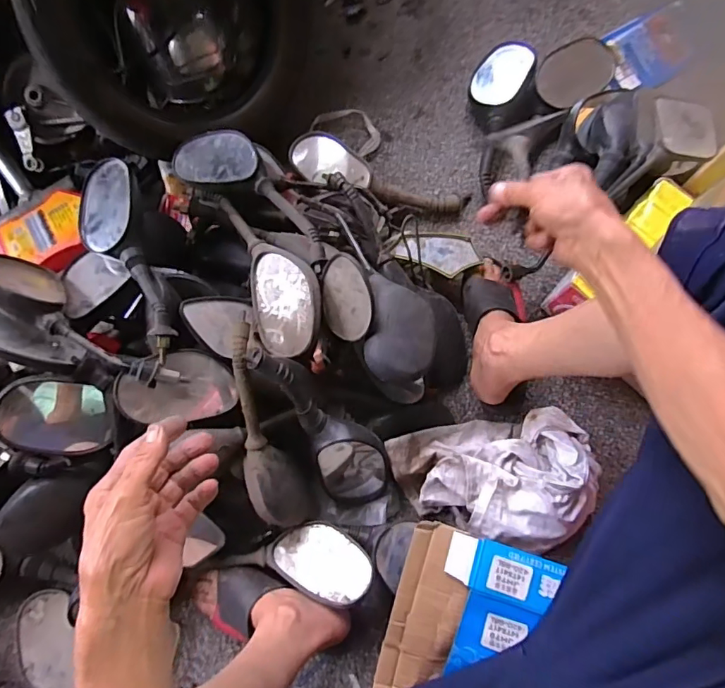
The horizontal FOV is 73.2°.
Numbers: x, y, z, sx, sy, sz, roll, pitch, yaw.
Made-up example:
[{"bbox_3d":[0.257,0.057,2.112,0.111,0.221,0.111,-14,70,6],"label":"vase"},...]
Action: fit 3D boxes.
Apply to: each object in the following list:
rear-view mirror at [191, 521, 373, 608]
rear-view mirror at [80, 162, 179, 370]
[{"bbox_3d":[-0.080,0.287,0.652,0.199,0.050,0.087,9,53,19],"label":"rear-view mirror"},{"bbox_3d":[-0.298,-0.107,0.600,0.082,0.047,0.278,-21,79,-3],"label":"rear-view mirror"}]

